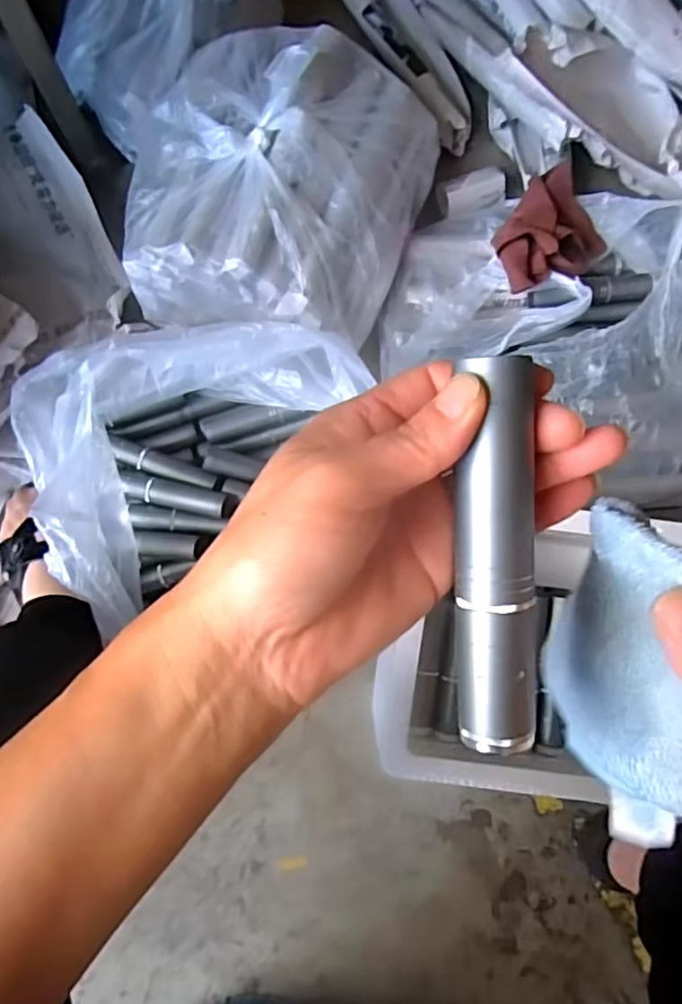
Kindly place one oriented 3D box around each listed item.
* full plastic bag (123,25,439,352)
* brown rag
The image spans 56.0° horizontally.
[{"bbox_3d":[-0.056,-0.319,0.654,0.282,0.126,0.281,12,82,1],"label":"full plastic bag"},{"bbox_3d":[0.209,-0.282,0.660,0.123,0.047,0.112,-26,83,-4],"label":"brown rag"}]

